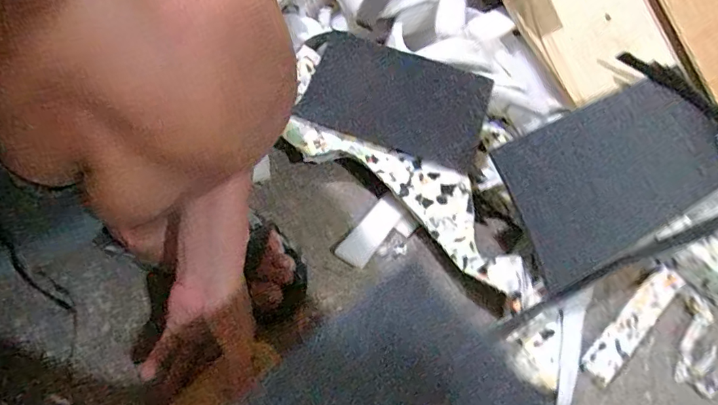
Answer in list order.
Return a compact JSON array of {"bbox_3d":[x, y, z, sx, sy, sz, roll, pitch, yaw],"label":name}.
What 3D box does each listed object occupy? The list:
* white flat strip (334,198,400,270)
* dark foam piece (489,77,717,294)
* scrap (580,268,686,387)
[{"bbox_3d":[0.014,0.038,0.589,0.042,0.012,0.095,34,65,15],"label":"white flat strip"},{"bbox_3d":[0.311,-0.038,0.583,0.261,0.024,0.177,-29,77,3],"label":"dark foam piece"},{"bbox_3d":[0.317,0.136,0.542,0.172,0.017,0.033,-38,69,-21],"label":"scrap"}]

